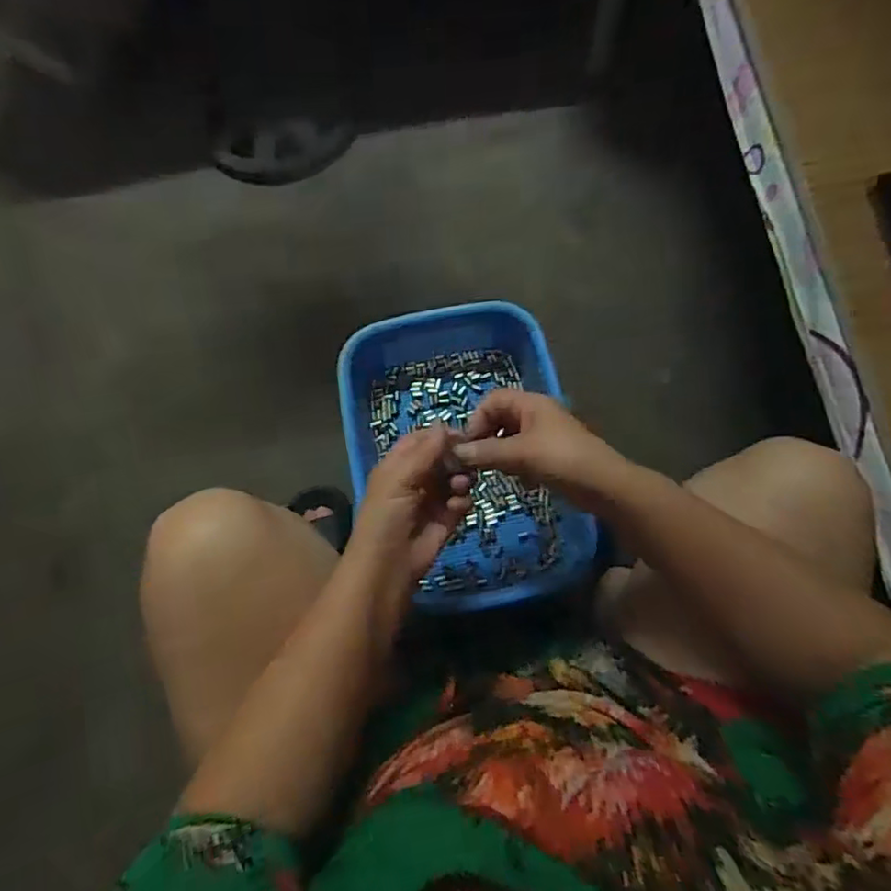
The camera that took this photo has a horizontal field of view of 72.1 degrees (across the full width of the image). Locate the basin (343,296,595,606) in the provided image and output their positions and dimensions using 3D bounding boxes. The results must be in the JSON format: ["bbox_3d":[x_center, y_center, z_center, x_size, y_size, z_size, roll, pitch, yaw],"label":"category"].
[{"bbox_3d":[0.015,0.005,0.615,0.205,0.079,0.302,-12,74,-3],"label":"basin"}]

